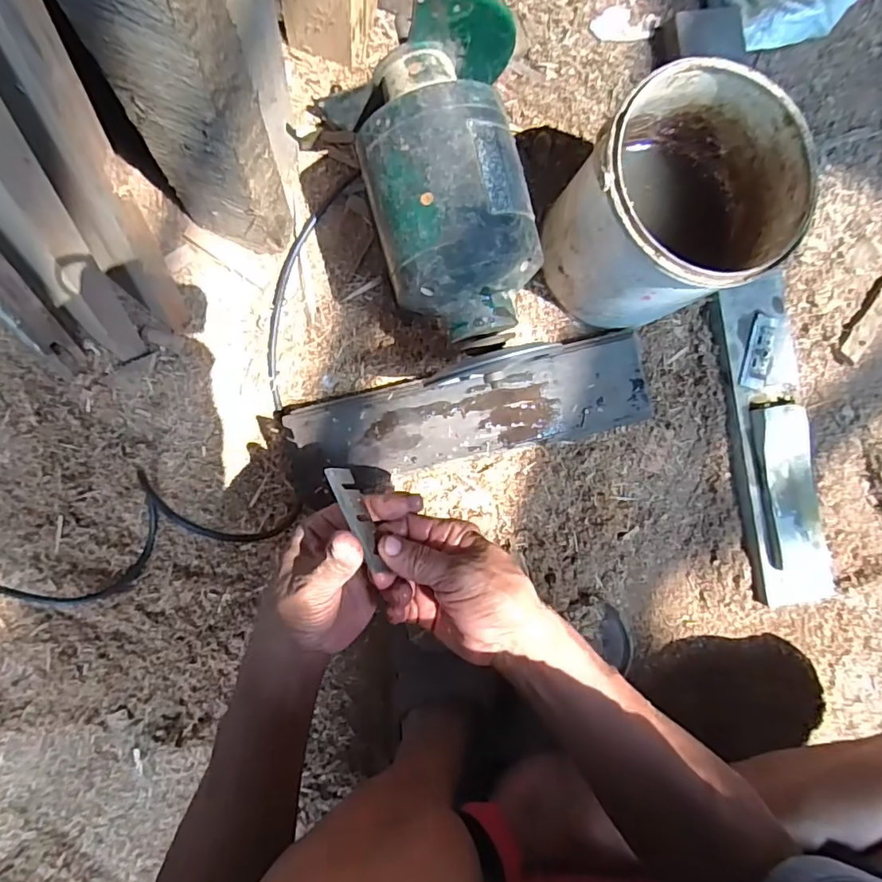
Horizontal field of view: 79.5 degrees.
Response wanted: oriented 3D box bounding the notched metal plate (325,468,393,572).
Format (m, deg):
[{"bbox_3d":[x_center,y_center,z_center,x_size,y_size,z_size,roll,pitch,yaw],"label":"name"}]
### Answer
[{"bbox_3d":[-0.057,0.054,0.376,0.005,0.026,0.079,-37,70,25],"label":"notched metal plate"}]

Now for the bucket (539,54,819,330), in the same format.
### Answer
[{"bbox_3d":[0.208,-0.210,0.508,0.175,0.189,0.167,0,88,-5],"label":"bucket"}]

